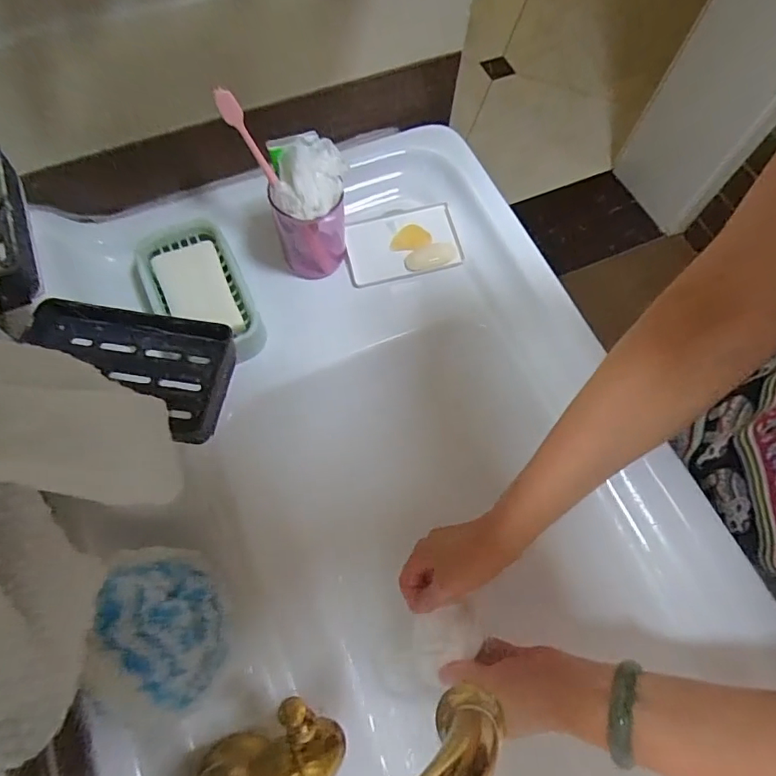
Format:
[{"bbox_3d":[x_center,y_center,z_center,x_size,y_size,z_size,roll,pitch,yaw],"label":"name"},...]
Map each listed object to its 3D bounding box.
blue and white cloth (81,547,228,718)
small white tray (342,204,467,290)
[{"bbox_3d":[-0.138,0.144,0.306,0.055,0.068,0.095,-17,69,-10],"label":"blue and white cloth"},{"bbox_3d":[0.013,-0.153,0.536,0.119,0.015,0.075,-14,69,-8],"label":"small white tray"}]

